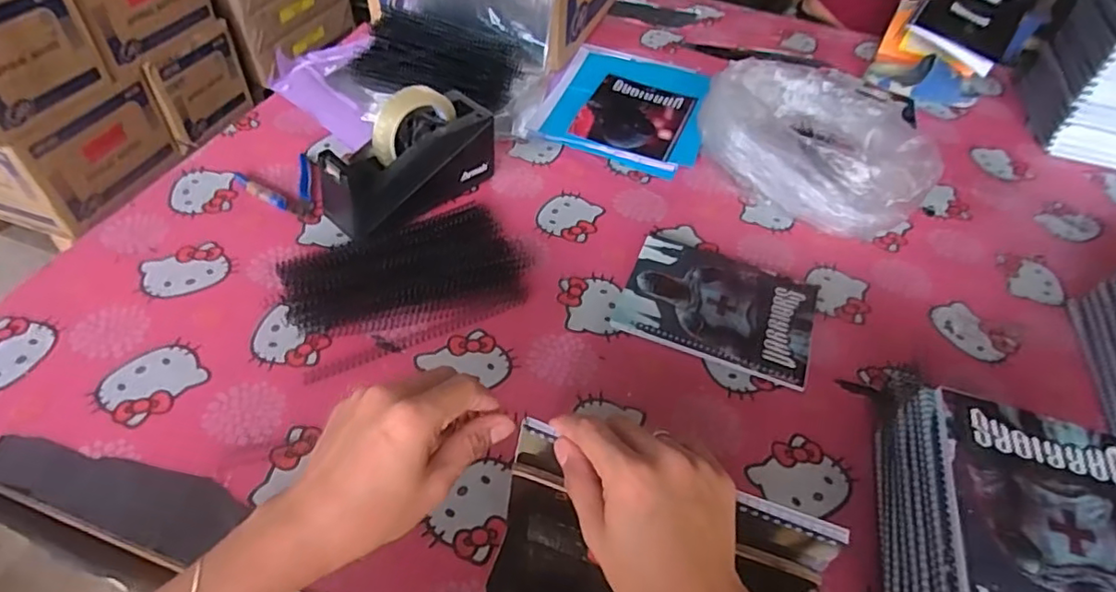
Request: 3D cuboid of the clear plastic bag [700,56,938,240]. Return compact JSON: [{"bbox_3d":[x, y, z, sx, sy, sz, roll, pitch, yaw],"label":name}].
[{"bbox_3d":[0.320,-0.199,0.792,0.265,0.108,0.251,13,48,6],"label":"clear plastic bag"}]

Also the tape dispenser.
[{"bbox_3d":[-0.167,-0.158,0.693,0.094,0.118,0.201,38,55,25],"label":"tape dispenser"}]

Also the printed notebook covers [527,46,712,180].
[{"bbox_3d":[0.108,-0.295,0.910,0.224,0.024,0.302,16,48,8],"label":"printed notebook covers"}]

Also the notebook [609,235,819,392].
[{"bbox_3d":[0.172,0.009,0.650,0.195,0.013,0.146,20,49,11],"label":"notebook"}]

